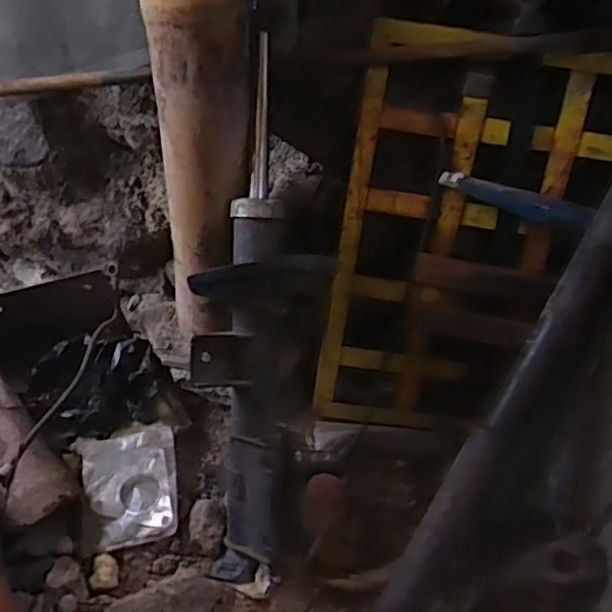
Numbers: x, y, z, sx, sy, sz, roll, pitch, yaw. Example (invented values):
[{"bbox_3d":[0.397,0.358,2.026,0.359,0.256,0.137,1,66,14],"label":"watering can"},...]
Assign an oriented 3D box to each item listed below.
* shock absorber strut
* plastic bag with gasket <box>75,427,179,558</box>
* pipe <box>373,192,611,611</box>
[{"bbox_3d":[-0.051,0.019,0.686,0.127,0.564,0.095,3,2,3],"label":"shock absorber strut"},{"bbox_3d":[-0.211,0.213,0.775,0.117,0.020,0.145,-13,54,-4],"label":"plastic bag with gasket"},{"bbox_3d":[0.217,0.089,0.648,0.054,0.056,0.582,27,85,32],"label":"pipe"}]

